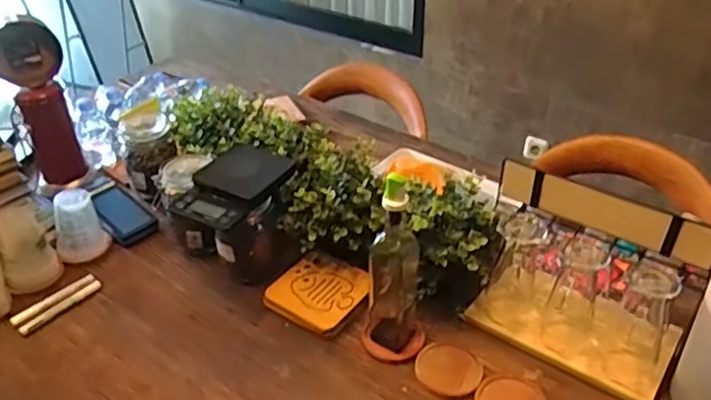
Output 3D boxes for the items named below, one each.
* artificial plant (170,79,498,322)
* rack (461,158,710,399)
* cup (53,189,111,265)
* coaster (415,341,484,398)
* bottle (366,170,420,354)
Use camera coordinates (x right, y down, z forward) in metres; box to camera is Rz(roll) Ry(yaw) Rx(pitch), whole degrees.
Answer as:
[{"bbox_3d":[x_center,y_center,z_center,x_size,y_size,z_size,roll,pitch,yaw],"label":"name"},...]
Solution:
[{"bbox_3d":[-0.073,-0.026,1.105,0.692,0.176,0.215,25,44,31],"label":"artificial plant"},{"bbox_3d":[0.332,0.115,0.887,0.292,0.246,0.127,23,42,29],"label":"rack"},{"bbox_3d":[-0.513,0.043,1.123,0.085,0.113,0.087,-20,40,-24],"label":"cup"},{"bbox_3d":[0.139,0.252,0.913,0.096,0.008,0.082,23,42,29],"label":"coaster"},{"bbox_3d":[0.055,0.093,0.880,0.068,0.295,0.052,3,36,5],"label":"bottle"}]

